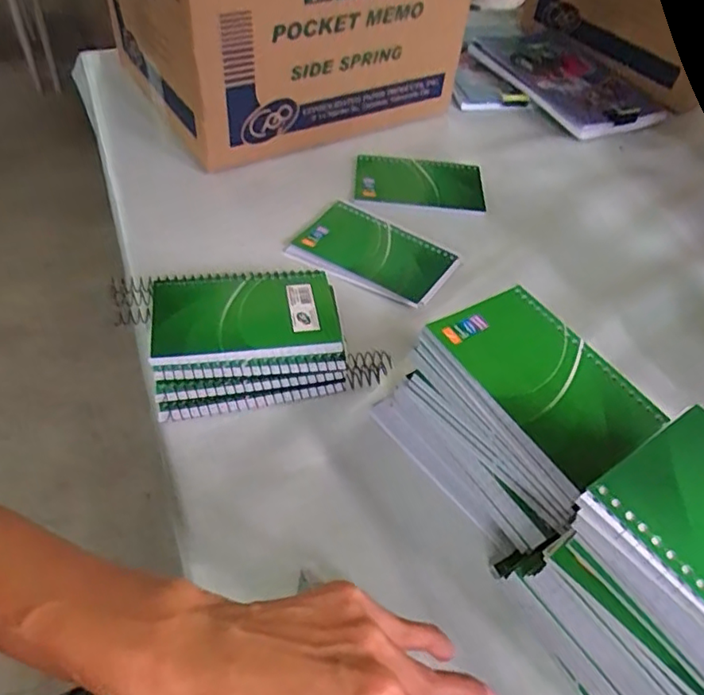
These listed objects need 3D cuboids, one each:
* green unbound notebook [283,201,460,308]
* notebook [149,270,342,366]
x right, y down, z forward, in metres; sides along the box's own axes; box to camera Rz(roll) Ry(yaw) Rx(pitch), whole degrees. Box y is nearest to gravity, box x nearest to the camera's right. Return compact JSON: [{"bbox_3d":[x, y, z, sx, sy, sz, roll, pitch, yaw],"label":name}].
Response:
[{"bbox_3d":[0.020,-0.084,0.533,0.129,0.007,0.086,29,52,19],"label":"green unbound notebook"},{"bbox_3d":[-0.079,-0.024,0.440,0.130,0.008,0.085,-6,48,-9],"label":"notebook"}]

